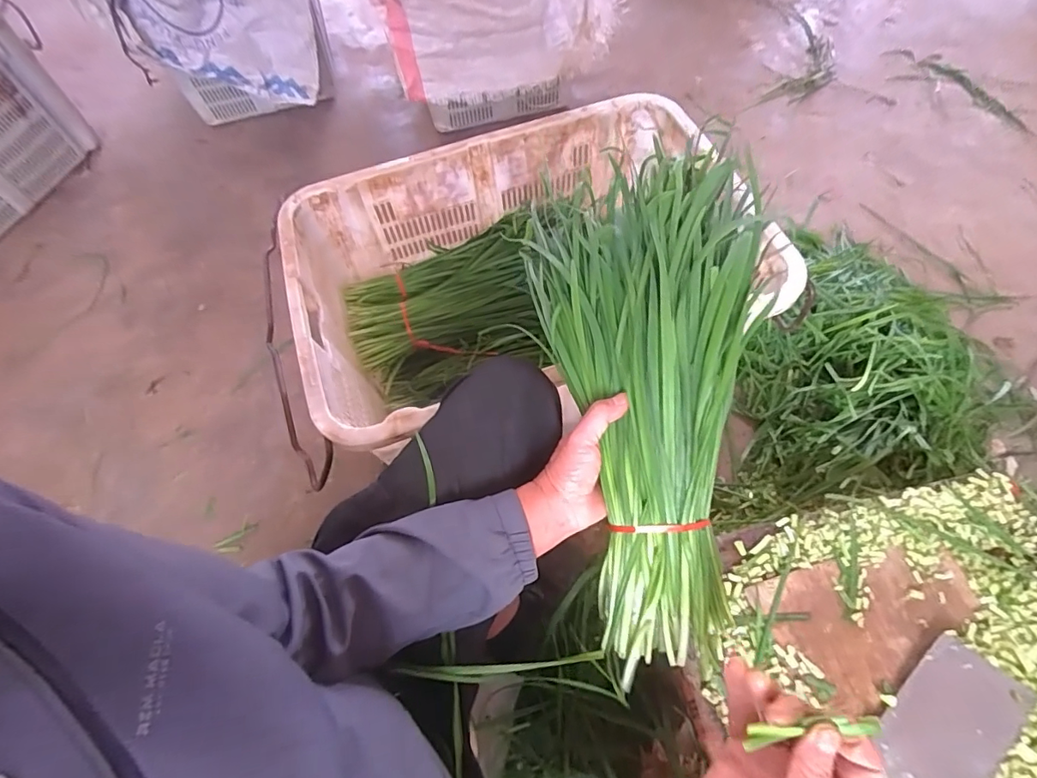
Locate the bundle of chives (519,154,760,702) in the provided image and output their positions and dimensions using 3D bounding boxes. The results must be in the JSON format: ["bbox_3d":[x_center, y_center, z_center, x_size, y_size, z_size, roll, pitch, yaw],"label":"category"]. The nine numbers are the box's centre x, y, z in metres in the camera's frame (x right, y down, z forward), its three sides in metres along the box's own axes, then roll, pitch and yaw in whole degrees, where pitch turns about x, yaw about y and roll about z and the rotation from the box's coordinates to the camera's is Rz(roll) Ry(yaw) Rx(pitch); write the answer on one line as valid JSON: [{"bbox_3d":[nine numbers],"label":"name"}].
[{"bbox_3d":[0.122,0.015,0.483,0.204,0.145,0.460,-4,83,2],"label":"bundle of chives"}]

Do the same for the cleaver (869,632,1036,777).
[{"bbox_3d":[0.379,0.369,0.469,0.277,0.021,0.084,-41,47,-13],"label":"cleaver"}]

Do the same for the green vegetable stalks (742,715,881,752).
[{"bbox_3d":[0.178,0.207,0.300,0.074,0.012,0.010,-10,63,7],"label":"green vegetable stalks"}]

